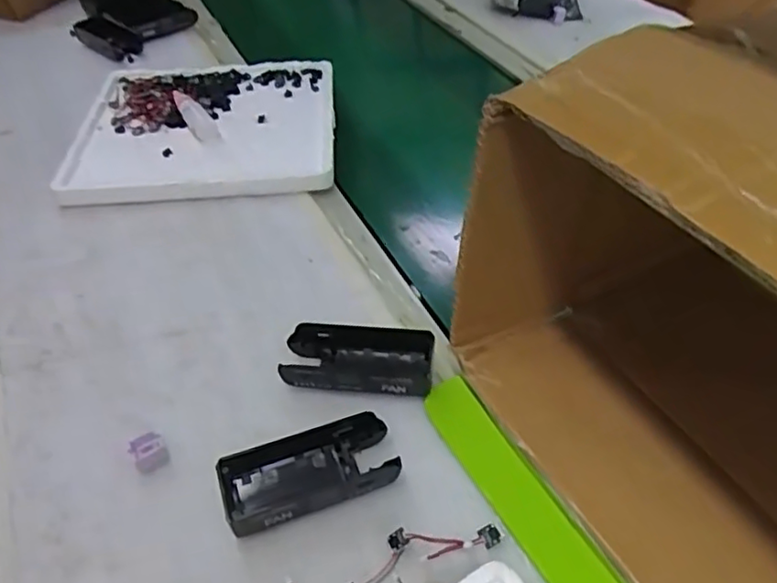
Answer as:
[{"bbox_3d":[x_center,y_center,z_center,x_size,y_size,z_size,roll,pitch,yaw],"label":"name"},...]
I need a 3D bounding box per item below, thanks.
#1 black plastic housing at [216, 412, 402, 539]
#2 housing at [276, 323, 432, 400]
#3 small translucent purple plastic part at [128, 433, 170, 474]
[{"bbox_3d":[-0.049,0.114,0.399,0.106,0.026,0.048,-18,48,-14],"label":"black plastic housing"},{"bbox_3d":[-0.022,0.050,0.460,0.107,0.023,0.047,5,47,8],"label":"housing"},{"bbox_3d":[-0.157,0.106,0.415,0.021,0.018,0.021,-29,51,-23],"label":"small translucent purple plastic part"}]

